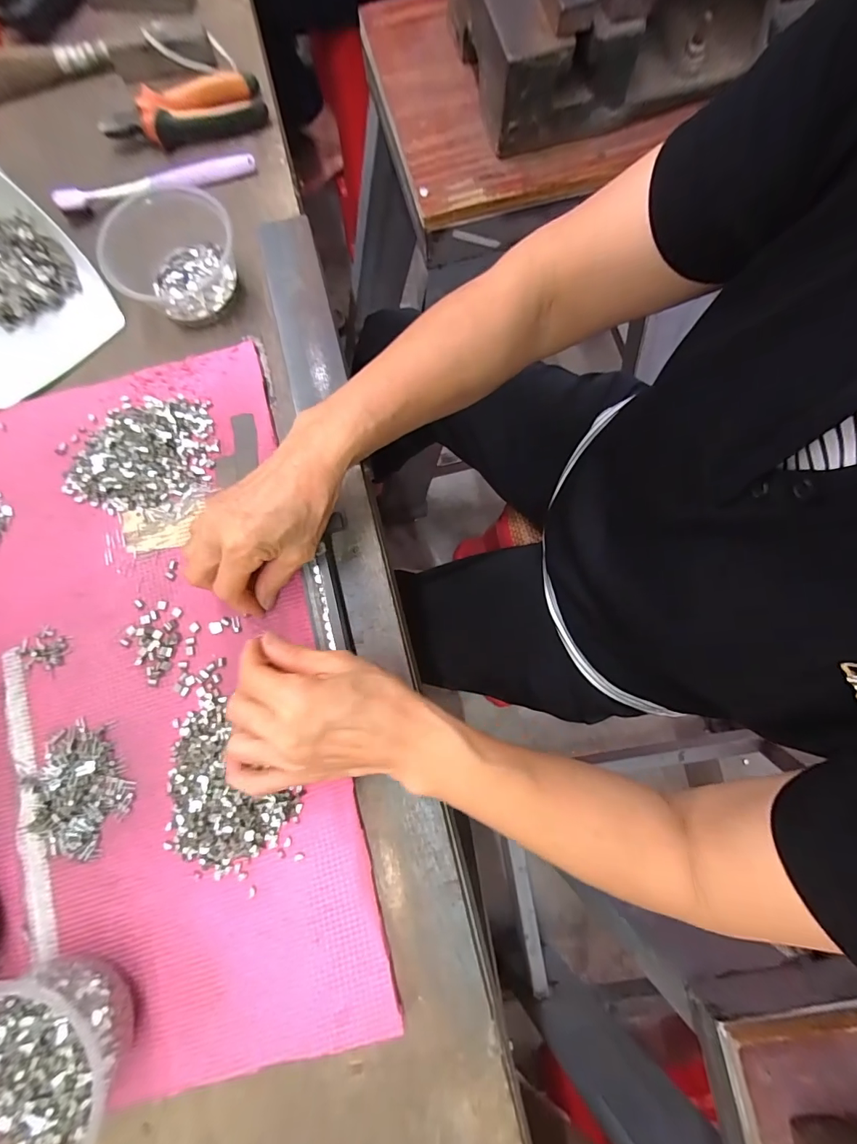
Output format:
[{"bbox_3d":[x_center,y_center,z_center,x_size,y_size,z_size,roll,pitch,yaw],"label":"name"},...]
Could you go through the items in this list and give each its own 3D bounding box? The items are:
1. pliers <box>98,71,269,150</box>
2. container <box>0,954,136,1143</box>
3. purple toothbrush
[{"bbox_3d":[-0.237,-0.444,0.422,0.151,0.028,0.053,-16,79,-1],"label":"pliers"},{"bbox_3d":[-0.235,0.295,0.263,0.113,0.066,0.097,44,84,9],"label":"container"},{"bbox_3d":[-0.256,-0.365,0.410,0.184,0.013,0.022,-18,79,-1],"label":"purple toothbrush"}]

